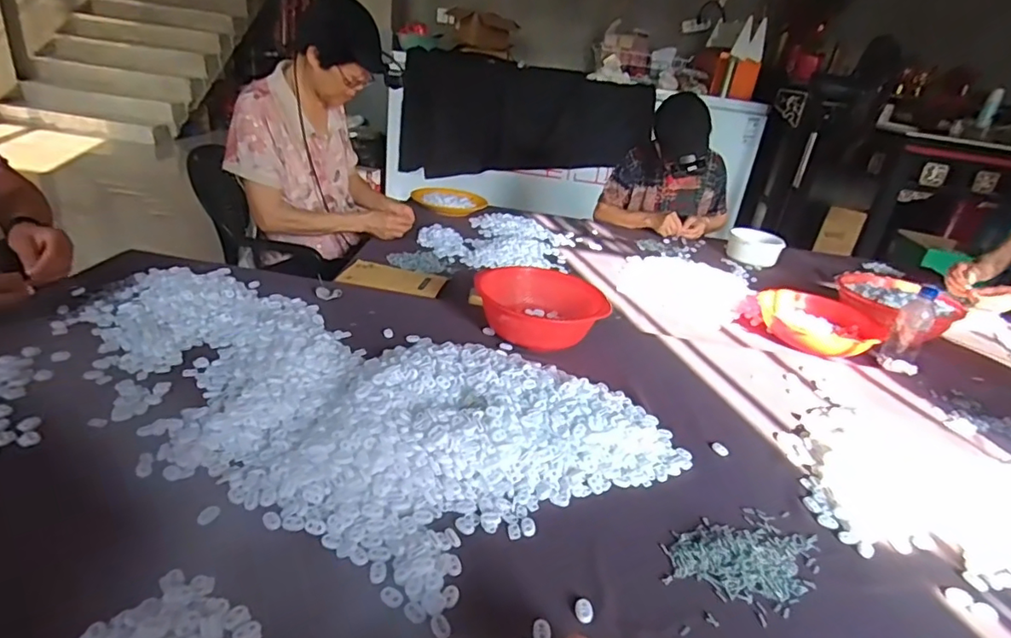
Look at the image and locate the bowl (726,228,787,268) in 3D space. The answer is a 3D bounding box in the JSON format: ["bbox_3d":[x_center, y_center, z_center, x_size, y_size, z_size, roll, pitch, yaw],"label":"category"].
[{"bbox_3d":[0.763,-0.219,1.705,0.157,0.078,0.145,20,28,24],"label":"bowl"}]

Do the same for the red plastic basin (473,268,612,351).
[{"bbox_3d":[0.056,-0.012,1.036,0.204,0.115,0.204,6,26,-3],"label":"red plastic basin"}]

